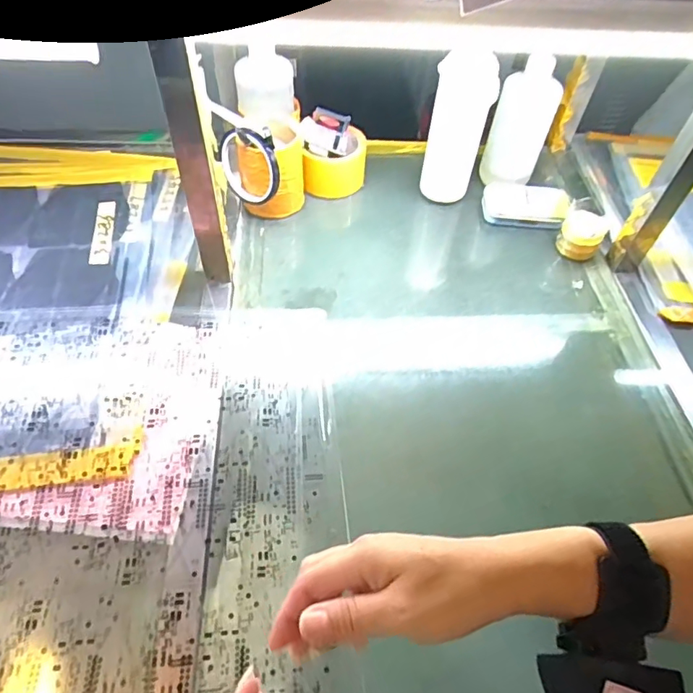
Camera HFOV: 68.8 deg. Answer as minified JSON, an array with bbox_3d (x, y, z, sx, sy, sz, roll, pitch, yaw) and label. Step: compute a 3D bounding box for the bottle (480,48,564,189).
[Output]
[{"bbox_3d":[0.222,-0.271,0.664,0.075,0.164,0.051,21,55,11],"label":"bottle"}]

